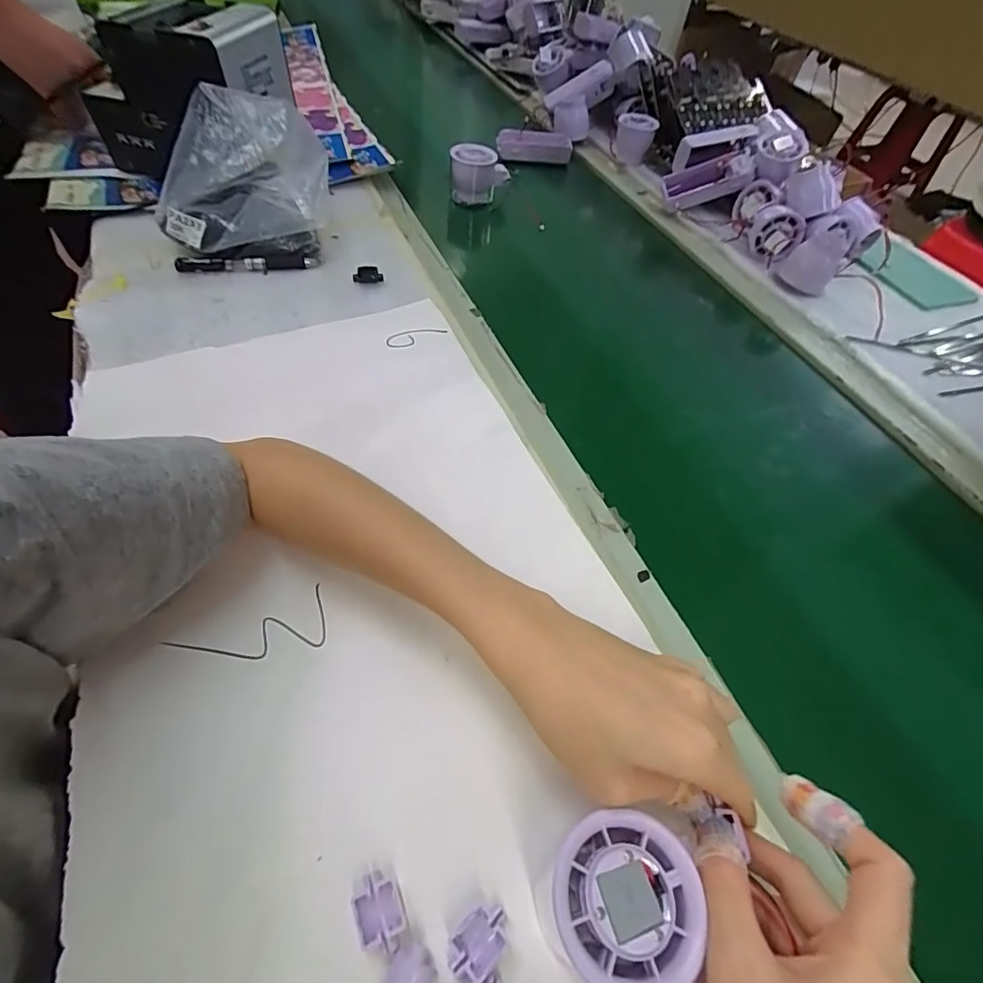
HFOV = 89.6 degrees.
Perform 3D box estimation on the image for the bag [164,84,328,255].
[{"bbox_3d":[-0.245,-0.305,0.491,0.155,0.121,0.087,-14,57,-15],"label":"bag"}]

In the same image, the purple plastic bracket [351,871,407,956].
[{"bbox_3d":[-0.050,0.186,0.219,0.021,0.010,0.029,-12,56,-14],"label":"purple plastic bracket"}]

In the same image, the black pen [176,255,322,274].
[{"bbox_3d":[-0.243,-0.230,0.500,0.137,0.015,0.019,-10,56,-13],"label":"black pen"}]

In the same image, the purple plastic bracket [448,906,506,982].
[{"bbox_3d":[-0.006,0.196,0.216,0.019,0.010,0.028,38,59,21],"label":"purple plastic bracket"}]

